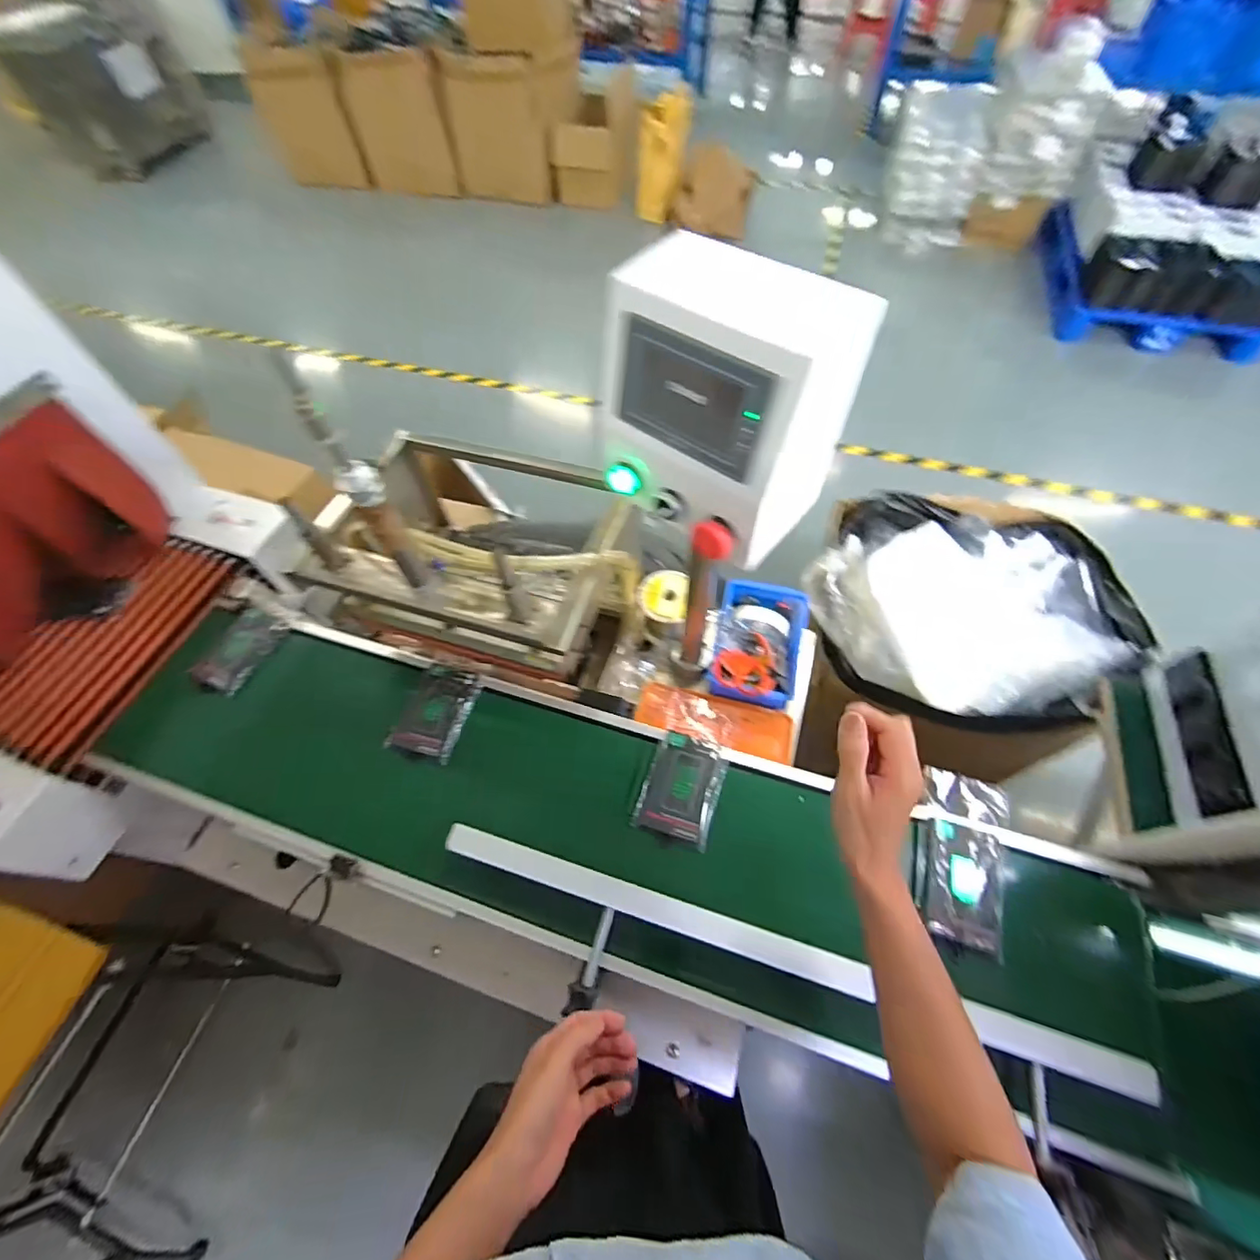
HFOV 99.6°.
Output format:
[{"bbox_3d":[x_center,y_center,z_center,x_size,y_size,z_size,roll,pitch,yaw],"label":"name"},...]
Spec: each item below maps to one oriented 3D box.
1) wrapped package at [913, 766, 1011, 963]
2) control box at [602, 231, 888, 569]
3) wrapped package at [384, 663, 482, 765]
[{"bbox_3d":[0.409,0.275,0.661,0.093,0.039,0.205,17,62,12],"label":"wrapped package"},{"bbox_3d":[0.075,-0.192,0.469,0.185,0.190,0.145,37,68,21],"label":"control box"},{"bbox_3d":[-0.283,0.114,0.778,0.096,0.038,0.150,15,61,11],"label":"wrapped package"}]

